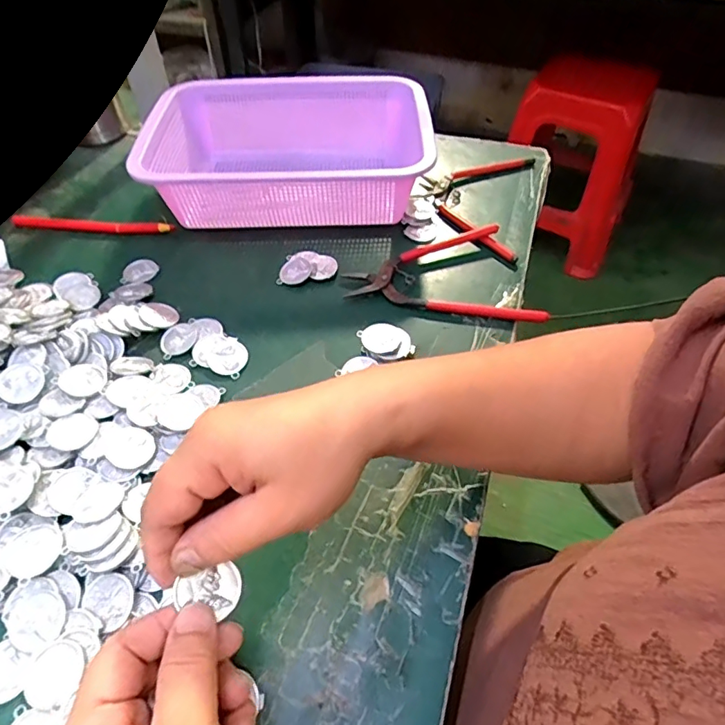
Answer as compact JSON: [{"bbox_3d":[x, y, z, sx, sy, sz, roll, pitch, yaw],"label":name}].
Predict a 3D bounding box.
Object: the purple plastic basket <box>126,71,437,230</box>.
[{"bbox_3d":[-0.070,-0.202,0.503,0.256,0.076,0.185,-1,51,0],"label":"purple plastic basket"}]

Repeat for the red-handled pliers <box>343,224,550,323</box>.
[{"bbox_3d":[0.073,-0.084,0.446,0.163,0.014,0.103,7,52,7],"label":"red-handled pliers"}]

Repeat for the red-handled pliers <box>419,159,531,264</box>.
[{"bbox_3d":[0.110,-0.169,0.515,0.105,0.013,0.166,12,52,10],"label":"red-handled pliers"}]

